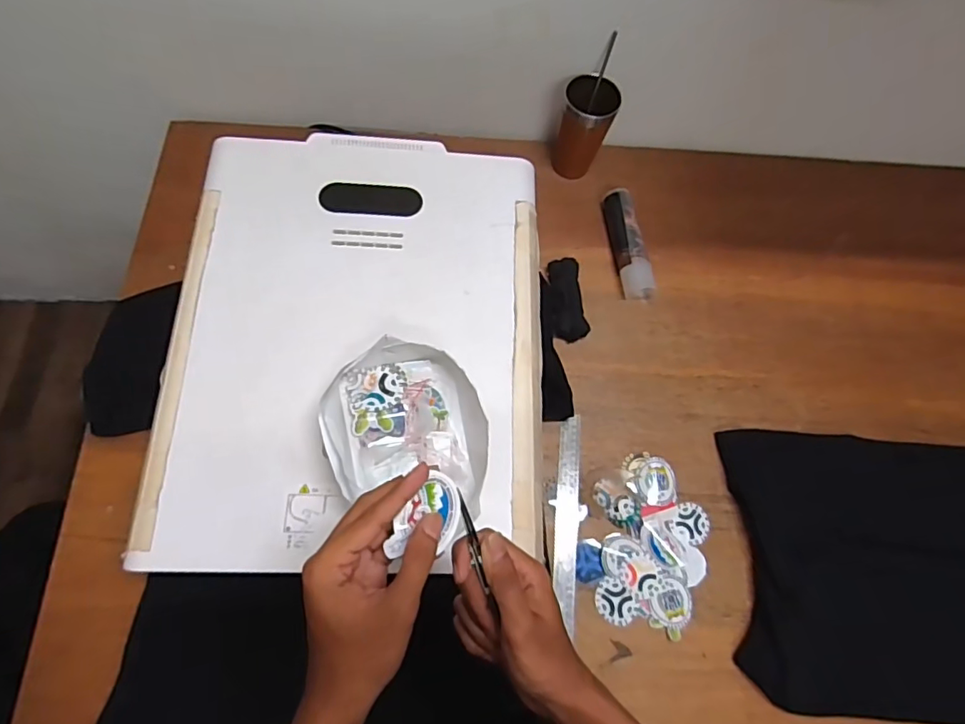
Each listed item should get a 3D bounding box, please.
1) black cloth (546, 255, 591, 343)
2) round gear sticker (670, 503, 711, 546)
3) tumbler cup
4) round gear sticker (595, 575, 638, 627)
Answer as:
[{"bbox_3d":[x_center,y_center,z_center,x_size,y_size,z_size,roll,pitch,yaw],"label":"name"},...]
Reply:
[{"bbox_3d":[0.125,-0.095,0.796,0.052,0.028,0.128,-4,70,-7],"label":"black cloth"},{"bbox_3d":[0.280,0.218,0.715,0.058,0.006,0.053,-6,71,-11],"label":"round gear sticker"},{"bbox_3d":[0.159,-0.362,0.842,0.077,0.157,0.072,2,69,-5],"label":"tumbler cup"},{"bbox_3d":[0.169,0.303,0.673,0.049,0.004,0.056,-36,77,-17],"label":"round gear sticker"}]

